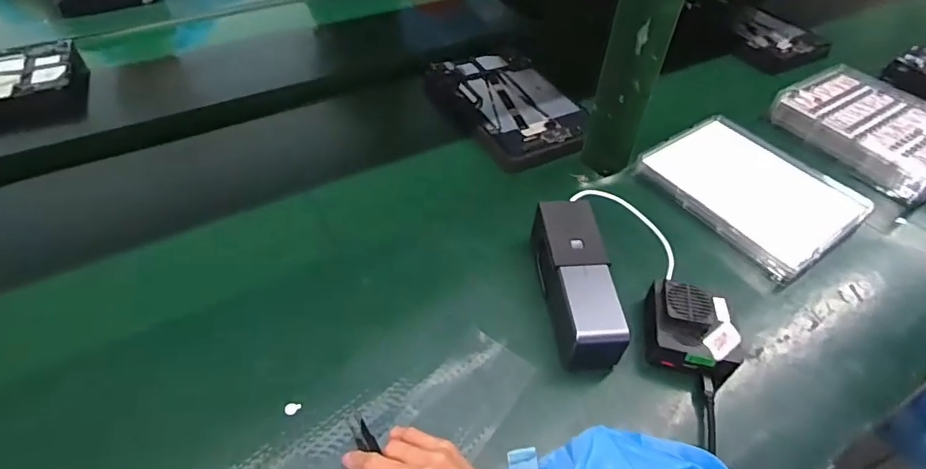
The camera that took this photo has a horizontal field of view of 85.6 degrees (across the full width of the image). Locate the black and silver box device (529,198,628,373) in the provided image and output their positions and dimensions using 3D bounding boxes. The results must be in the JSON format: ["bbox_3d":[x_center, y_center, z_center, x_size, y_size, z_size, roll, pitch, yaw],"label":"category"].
[{"bbox_3d":[0.108,0.044,0.473,0.054,0.054,0.161,-4,49,-6],"label":"black and silver box device"}]

